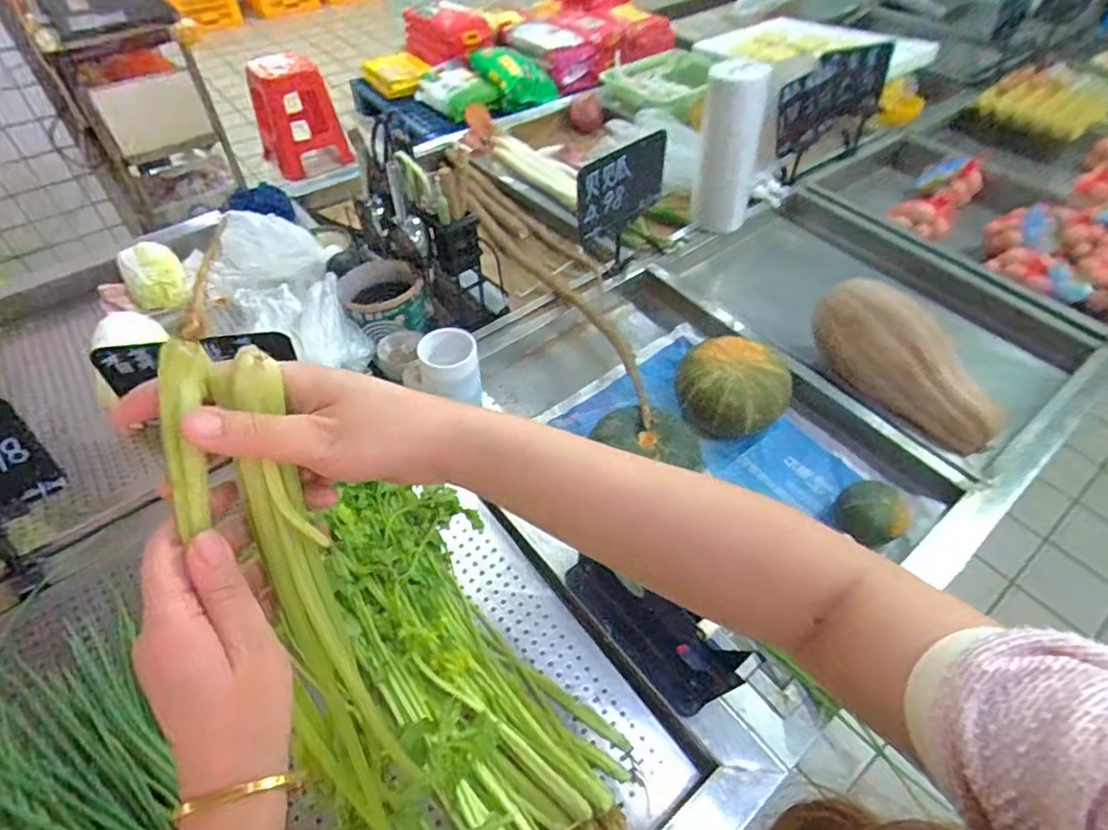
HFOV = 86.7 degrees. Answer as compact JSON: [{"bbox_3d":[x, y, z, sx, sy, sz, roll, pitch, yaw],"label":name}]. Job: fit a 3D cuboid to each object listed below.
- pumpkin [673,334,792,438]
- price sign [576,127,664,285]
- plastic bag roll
[{"bbox_3d":[0.259,-0.043,0.849,0.137,0.092,0.132,0,49,-1],"label":"pumpkin"},{"bbox_3d":[0.113,-0.333,0.948,0.162,0.203,0.027,-31,49,-14],"label":"price sign"},{"bbox_3d":[0.294,-0.444,0.989,0.109,0.247,0.083,10,50,8],"label":"plastic bag roll"}]

